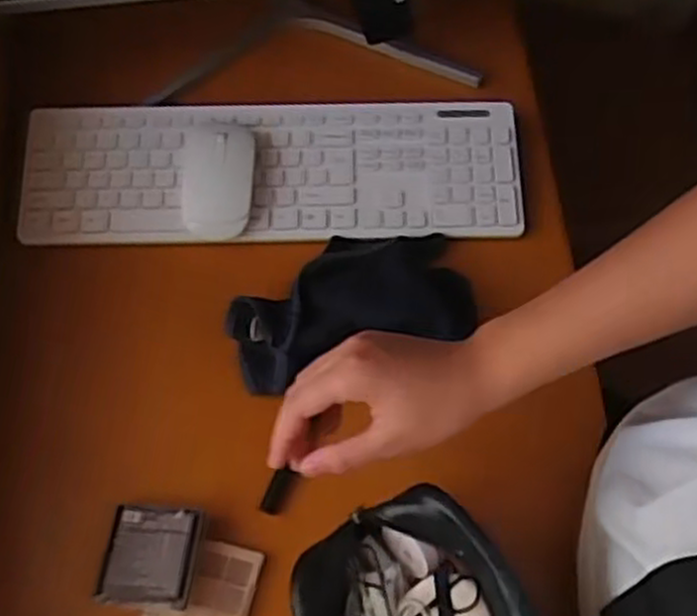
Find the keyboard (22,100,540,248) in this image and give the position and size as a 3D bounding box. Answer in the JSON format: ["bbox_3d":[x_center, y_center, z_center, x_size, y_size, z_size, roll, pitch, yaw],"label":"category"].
[{"bbox_3d":[-0.066,-0.123,0.692,0.428,0.022,0.129,-1,66,-3],"label":"keyboard"}]

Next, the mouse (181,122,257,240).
[{"bbox_3d":[-0.112,-0.112,0.672,0.063,0.032,0.103,-2,66,-3],"label":"mouse"}]

